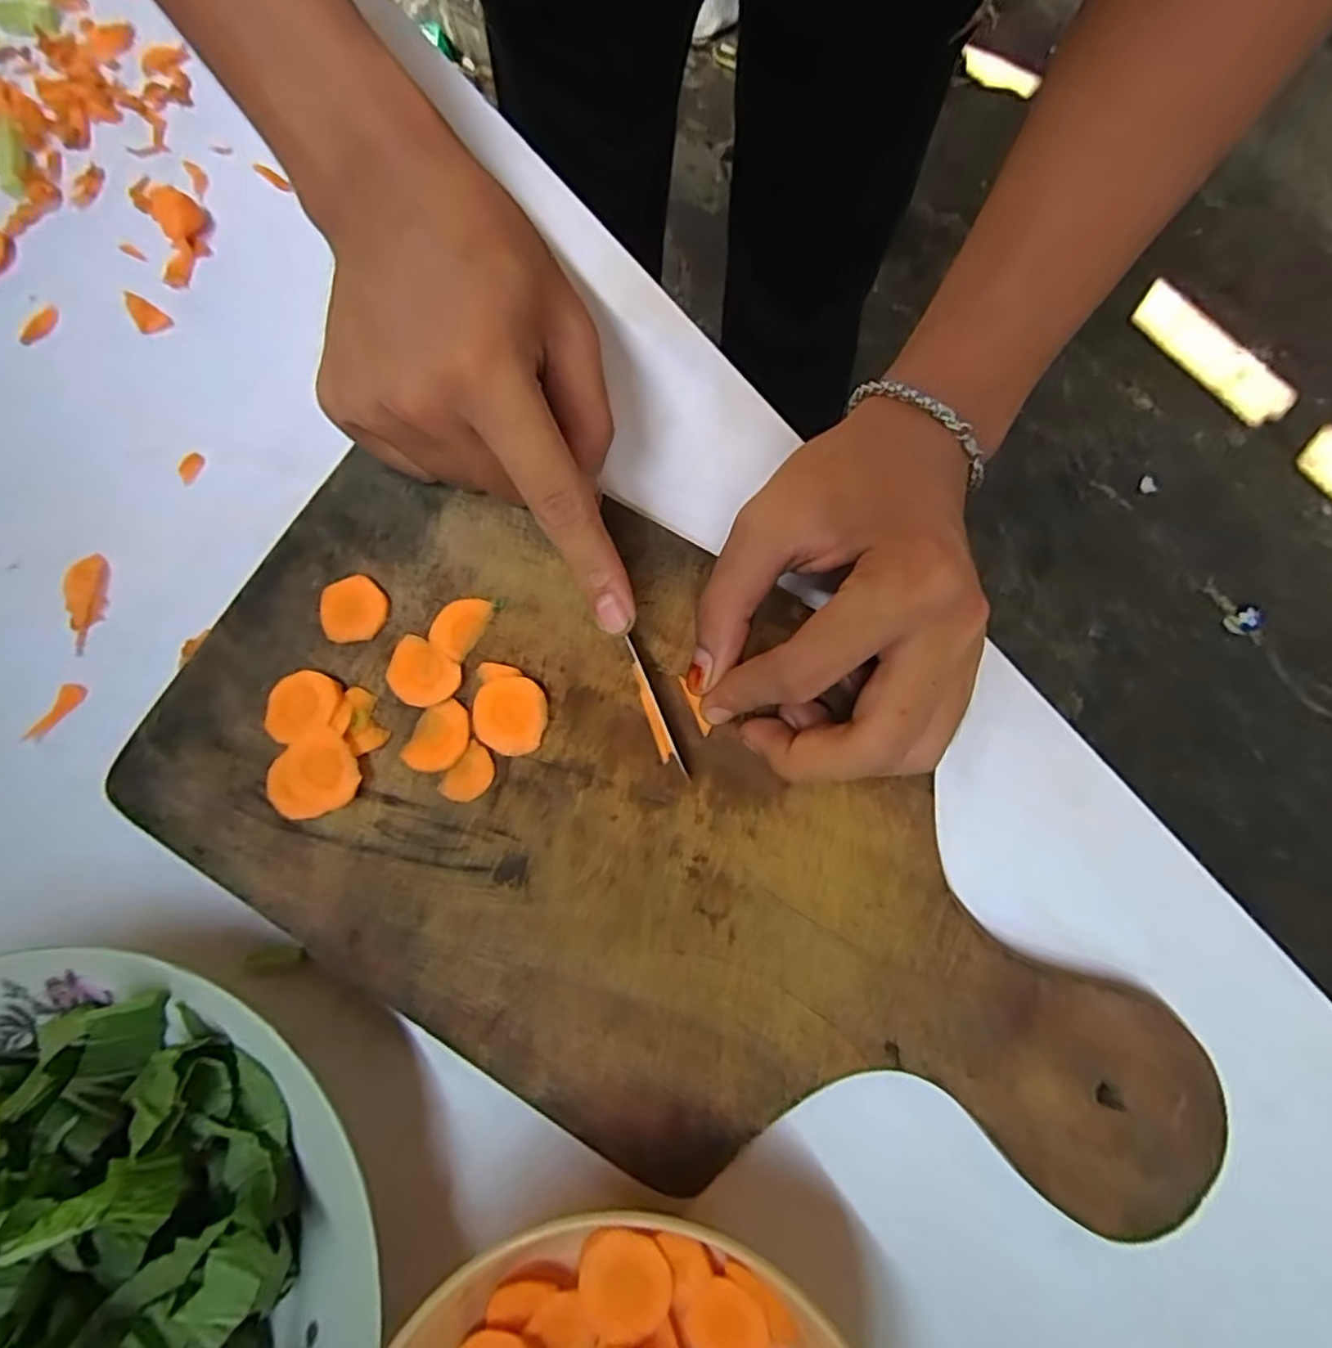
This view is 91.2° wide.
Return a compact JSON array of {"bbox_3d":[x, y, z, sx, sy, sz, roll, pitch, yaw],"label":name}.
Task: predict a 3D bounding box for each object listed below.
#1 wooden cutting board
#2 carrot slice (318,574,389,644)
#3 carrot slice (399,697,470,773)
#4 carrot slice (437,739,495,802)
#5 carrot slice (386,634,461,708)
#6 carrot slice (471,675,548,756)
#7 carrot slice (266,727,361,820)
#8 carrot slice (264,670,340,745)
[{"bbox_3d":[0.001,0.061,0.234,0.368,0.022,0.181,30,80,7],"label":"wooden cutting board"},{"bbox_3d":[-0.119,-0.024,0.247,0.025,0.004,0.024,0,78,1],"label":"carrot slice"},{"bbox_3d":[-0.082,0.022,0.235,0.020,0.004,0.027,26,80,6],"label":"carrot slice"},{"bbox_3d":[-0.070,0.036,0.233,0.015,0.004,0.021,37,81,8],"label":"carrot slice"},{"bbox_3d":[-0.091,0.000,0.240,0.028,0.004,0.022,35,81,7],"label":"carrot slice"},{"bbox_3d":[-0.057,0.015,0.236,0.027,0.006,0.027,18,79,5],"label":"carrot slice"},{"bbox_3d":[-0.125,0.036,0.231,0.032,0.008,0.027,-22,79,-4],"label":"carrot slice"},{"bbox_3d":[-0.132,0.012,0.237,0.027,0.008,0.026,9,78,3],"label":"carrot slice"}]

